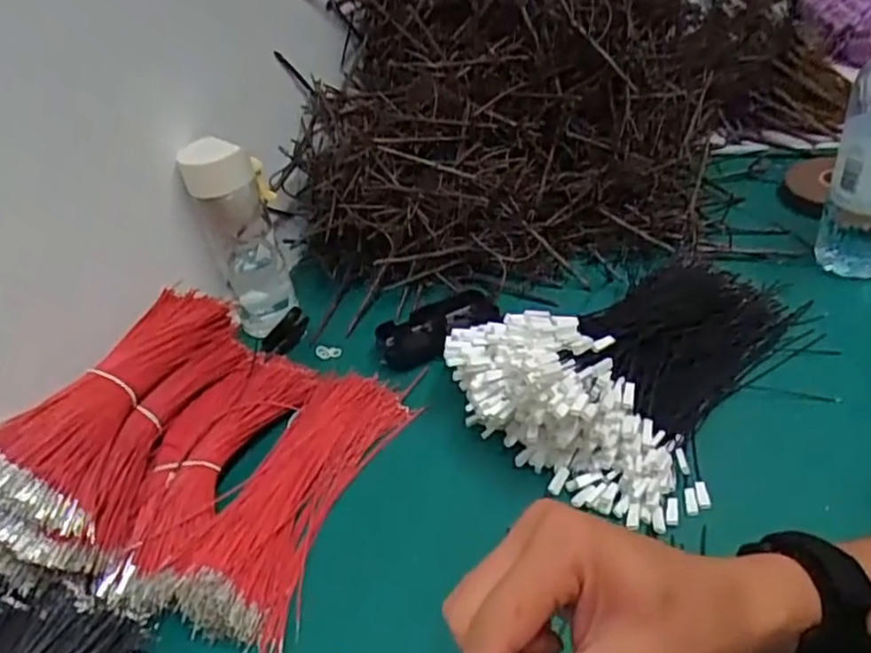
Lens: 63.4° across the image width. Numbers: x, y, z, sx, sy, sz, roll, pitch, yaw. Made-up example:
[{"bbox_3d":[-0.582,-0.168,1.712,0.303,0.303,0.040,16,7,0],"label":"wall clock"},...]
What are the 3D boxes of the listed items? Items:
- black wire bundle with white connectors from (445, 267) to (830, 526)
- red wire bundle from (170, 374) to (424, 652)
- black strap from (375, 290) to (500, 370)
[{"bbox_3d":[0.165,0.005,0.545,0.189,0.090,0.287,28,51,37],"label":"black wire bundle with white connectors"},{"bbox_3d":[-0.097,0.112,0.509,0.091,0.034,0.239,9,42,20],"label":"red wire bundle"},{"bbox_3d":[0.000,-0.005,0.643,0.110,0.013,0.049,-26,42,-21],"label":"black strap"}]

